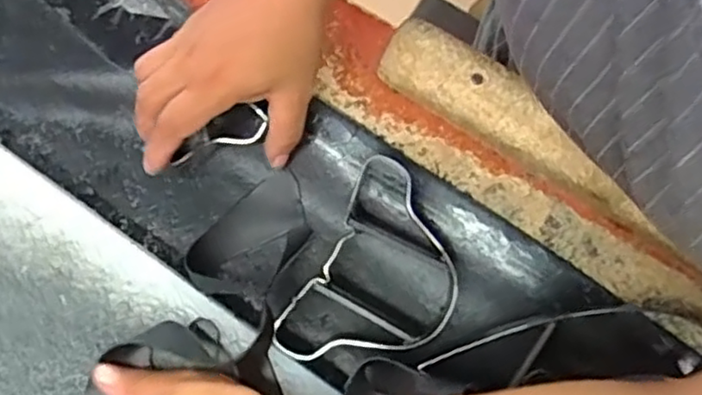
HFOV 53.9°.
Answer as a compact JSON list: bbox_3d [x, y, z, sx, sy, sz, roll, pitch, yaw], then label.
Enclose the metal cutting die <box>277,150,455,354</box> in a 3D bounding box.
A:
[{"bbox_3d":[0.022,0.049,0.429,0.090,0.034,0.138,28,78,5],"label":"metal cutting die"}]

